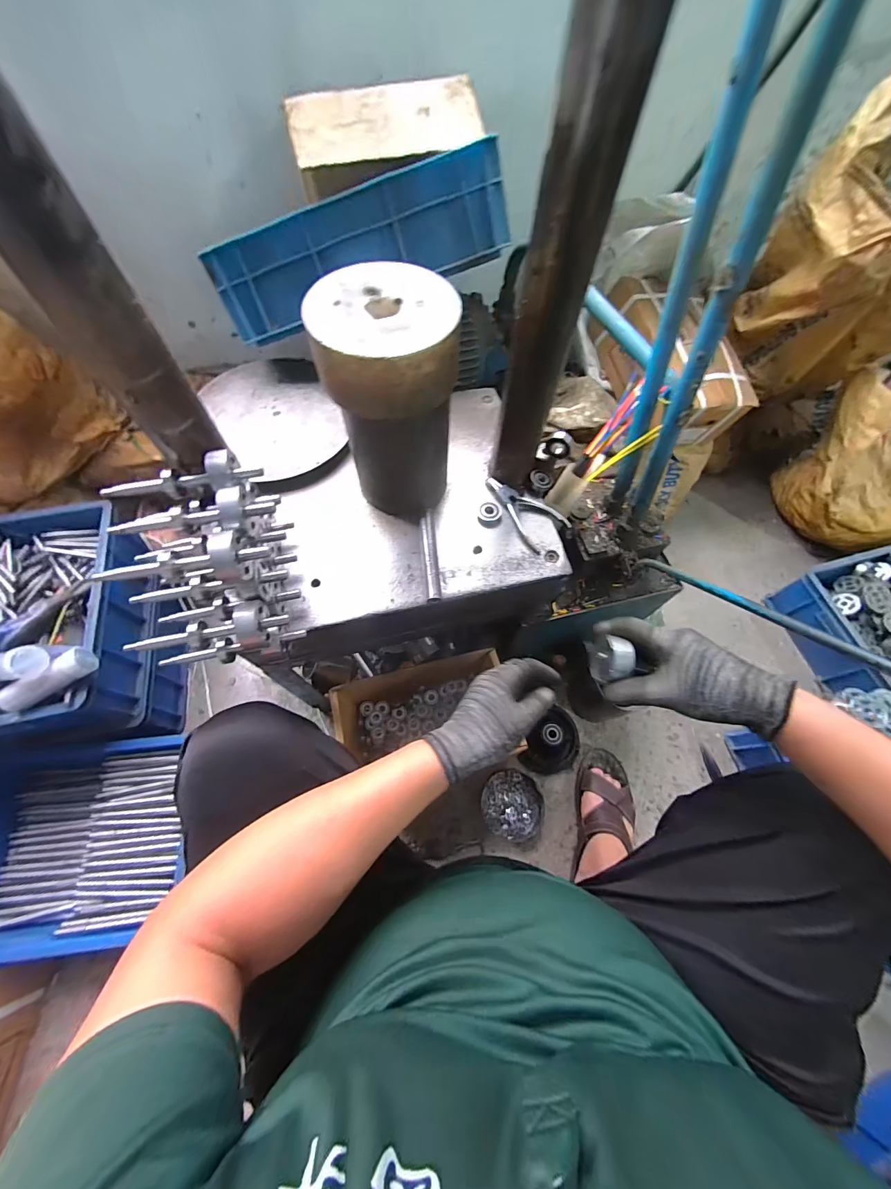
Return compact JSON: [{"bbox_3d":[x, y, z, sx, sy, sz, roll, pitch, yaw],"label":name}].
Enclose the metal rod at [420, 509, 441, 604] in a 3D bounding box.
[{"bbox_3d":[-0.021,-0.057,0.548,0.020,0.014,0.138,-4,65,-3],"label":"metal rod"}]

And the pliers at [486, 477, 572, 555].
[{"bbox_3d":[0.113,-0.128,0.592,0.070,0.018,0.135,-36,70,-16],"label":"pliers"}]

